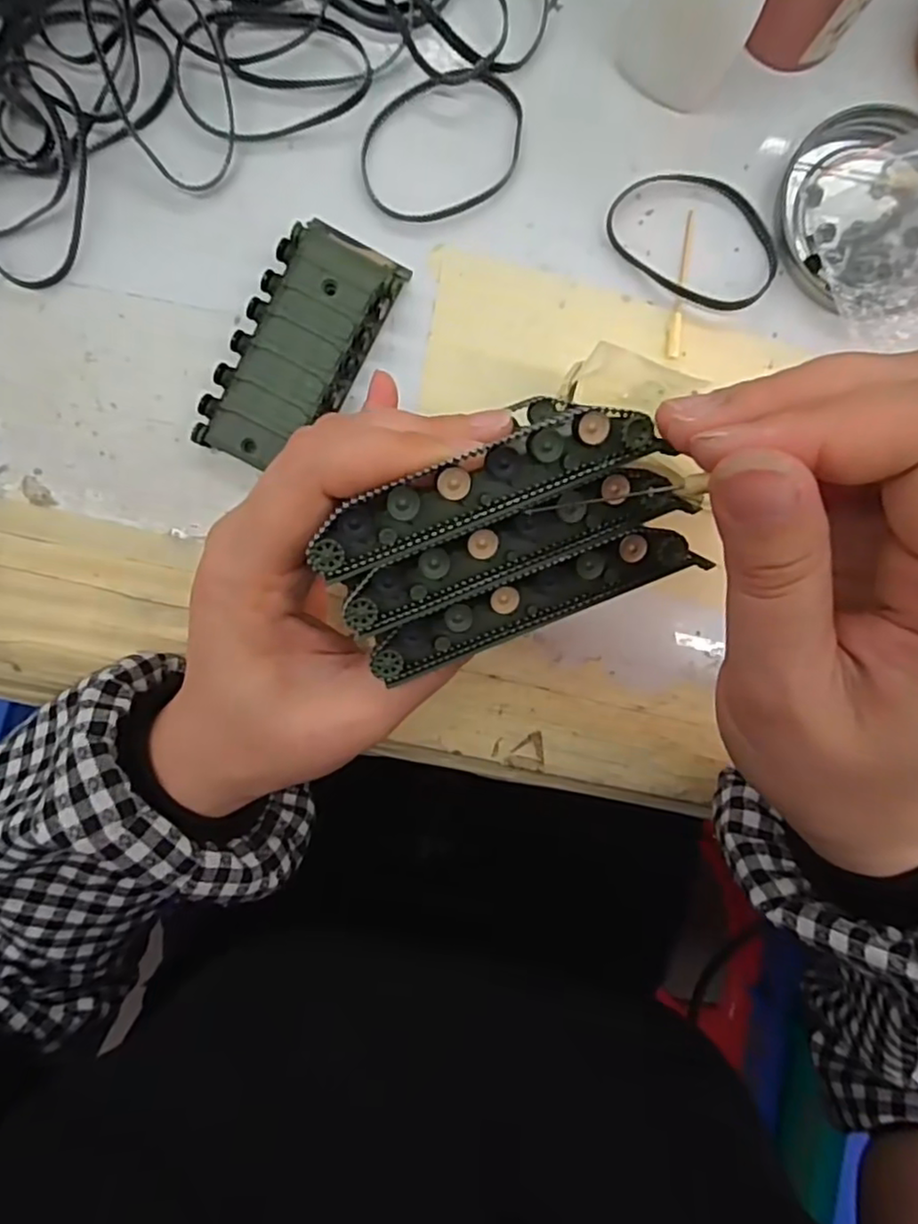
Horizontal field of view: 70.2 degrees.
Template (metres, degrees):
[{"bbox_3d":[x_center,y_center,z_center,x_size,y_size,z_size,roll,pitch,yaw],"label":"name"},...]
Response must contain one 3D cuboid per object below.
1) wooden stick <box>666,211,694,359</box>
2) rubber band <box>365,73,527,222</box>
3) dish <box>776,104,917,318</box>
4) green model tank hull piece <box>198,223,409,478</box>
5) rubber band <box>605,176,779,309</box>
[{"bbox_3d":[0.090,-0.131,0.262,0.006,0.004,0.060,10,92,-4],"label":"wooden stick"},{"bbox_3d":[-0.006,-0.180,0.252,0.066,0.006,0.048,-18,94,-2],"label":"rubber band"},{"bbox_3d":[0.168,-0.160,0.260,0.074,0.009,0.081,0,93,-3],"label":"dish"},{"bbox_3d":[-0.059,-0.099,0.248,0.043,0.016,0.096,28,91,-4],"label":"green model tank hull piece"},{"bbox_3d":[0.096,-0.151,0.261,0.070,0.004,0.048,29,91,-5],"label":"rubber band"}]

